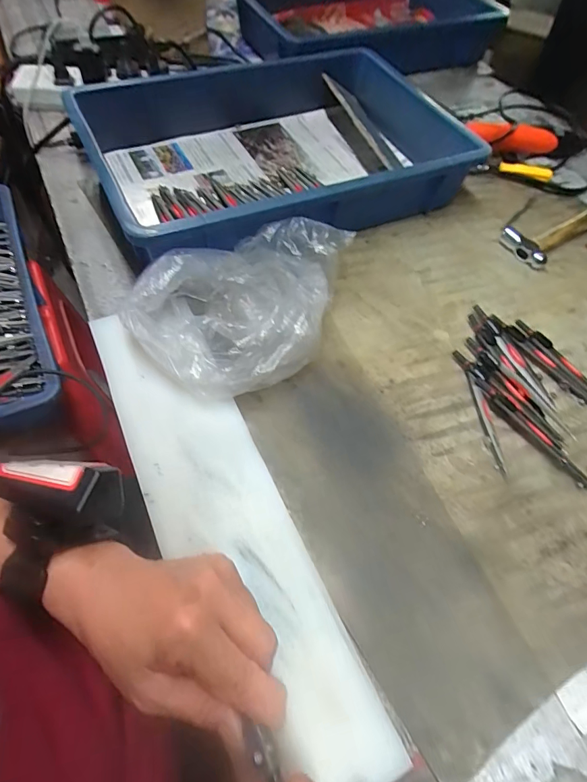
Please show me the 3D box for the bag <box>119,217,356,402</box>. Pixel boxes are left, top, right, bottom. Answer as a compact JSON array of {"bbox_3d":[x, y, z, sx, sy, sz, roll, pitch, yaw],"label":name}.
[{"bbox_3d":[-0.036,-0.087,0.381,0.222,0.064,0.153,-37,69,-23],"label":"bag"}]

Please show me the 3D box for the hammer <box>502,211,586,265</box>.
[{"bbox_3d":[0.337,-0.205,0.508,0.154,0.019,0.058,-28,65,-19],"label":"hammer"}]

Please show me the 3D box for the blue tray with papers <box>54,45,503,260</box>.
[{"bbox_3d":[-0.022,-0.316,0.506,0.439,0.080,0.320,-23,64,-17],"label":"blue tray with papers"}]

